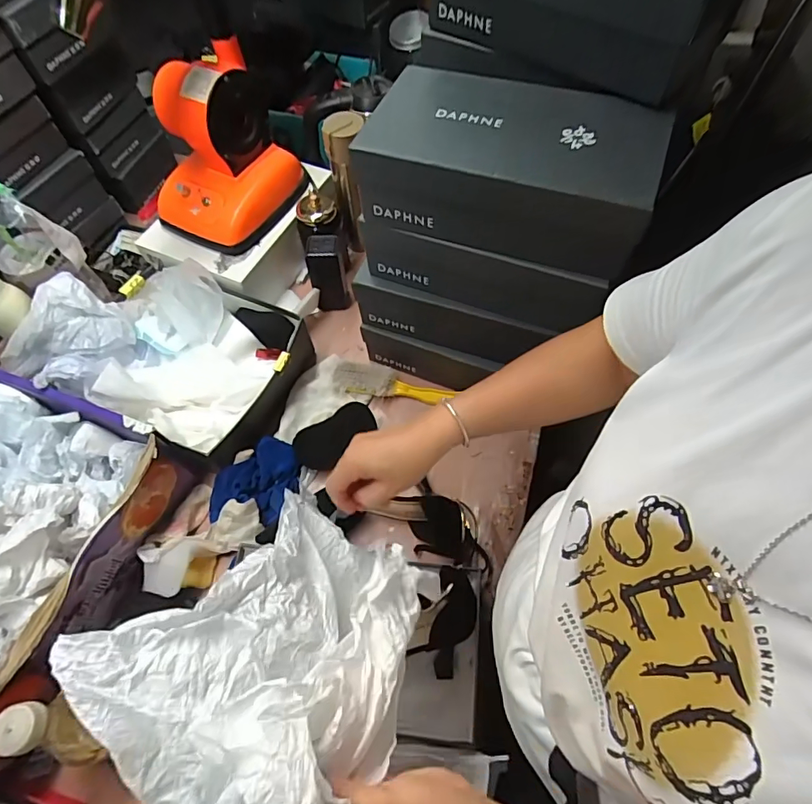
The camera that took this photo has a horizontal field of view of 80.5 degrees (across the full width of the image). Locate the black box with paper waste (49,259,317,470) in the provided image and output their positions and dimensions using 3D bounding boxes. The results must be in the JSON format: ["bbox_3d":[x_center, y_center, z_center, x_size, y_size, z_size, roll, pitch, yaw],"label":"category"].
[{"bbox_3d":[-0.337,-0.076,0.731,0.311,0.129,0.258,26,66,15],"label":"black box with paper waste"}]

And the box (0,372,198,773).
[{"bbox_3d":[-0.496,0.175,0.565,0.301,0.170,0.381,17,64,12],"label":"box"}]

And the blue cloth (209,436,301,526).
[{"bbox_3d":[-0.213,0.120,0.693,0.099,0.044,0.142,27,66,16],"label":"blue cloth"}]

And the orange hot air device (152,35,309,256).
[{"bbox_3d":[-0.301,-0.388,0.751,0.179,0.201,0.198,17,64,12],"label":"orange hot air device"}]

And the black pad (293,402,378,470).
[{"bbox_3d":[-0.104,0.054,0.724,0.123,0.010,0.073,-36,98,-10],"label":"black pad"}]

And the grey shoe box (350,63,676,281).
[{"bbox_3d":[0.110,-0.256,0.520,0.289,0.094,0.158,18,64,12],"label":"grey shoe box"}]

